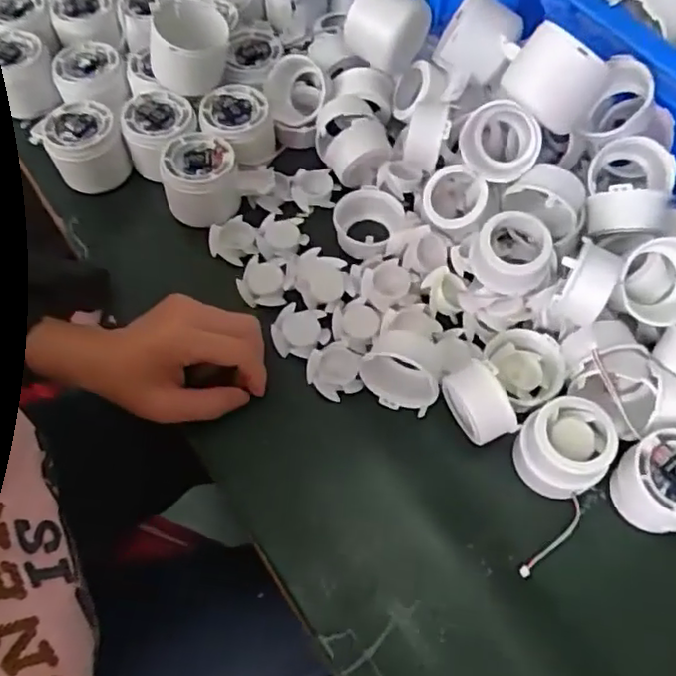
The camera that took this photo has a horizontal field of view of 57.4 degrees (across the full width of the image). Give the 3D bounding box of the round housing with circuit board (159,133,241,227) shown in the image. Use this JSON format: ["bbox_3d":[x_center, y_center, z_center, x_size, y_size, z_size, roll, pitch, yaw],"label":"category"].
[{"bbox_3d":[-0.105,-0.121,0.476,0.053,0.048,0.055,0,63,1],"label":"round housing with circuit board"}]

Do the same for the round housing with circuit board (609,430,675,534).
[{"bbox_3d":[0.199,0.089,0.374,0.049,0.049,0.052,0,63,1],"label":"round housing with circuit board"}]

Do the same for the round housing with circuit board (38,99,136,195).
[{"bbox_3d":[-0.200,-0.150,0.492,0.060,0.047,0.060,0,63,1],"label":"round housing with circuit board"}]

